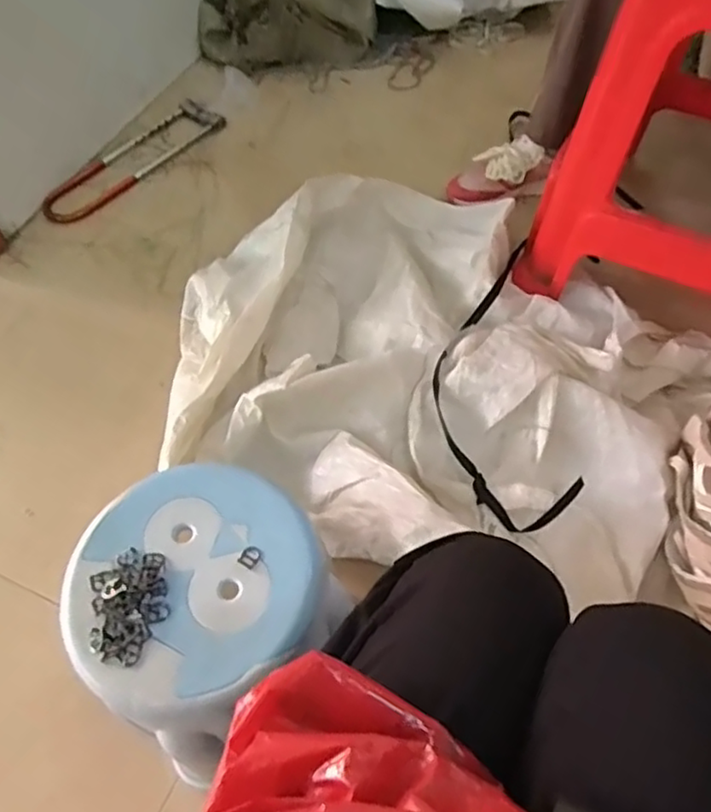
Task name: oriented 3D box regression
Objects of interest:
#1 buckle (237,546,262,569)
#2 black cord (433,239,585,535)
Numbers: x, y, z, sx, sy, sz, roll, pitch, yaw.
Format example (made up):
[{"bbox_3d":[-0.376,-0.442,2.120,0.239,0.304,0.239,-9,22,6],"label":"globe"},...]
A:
[{"bbox_3d":[-0.097,0.139,0.595,0.019,0.006,0.020,25,61,19],"label":"buckle"},{"bbox_3d":[0.185,-0.064,0.878,0.167,0.066,0.496,-2,56,2],"label":"black cord"}]

